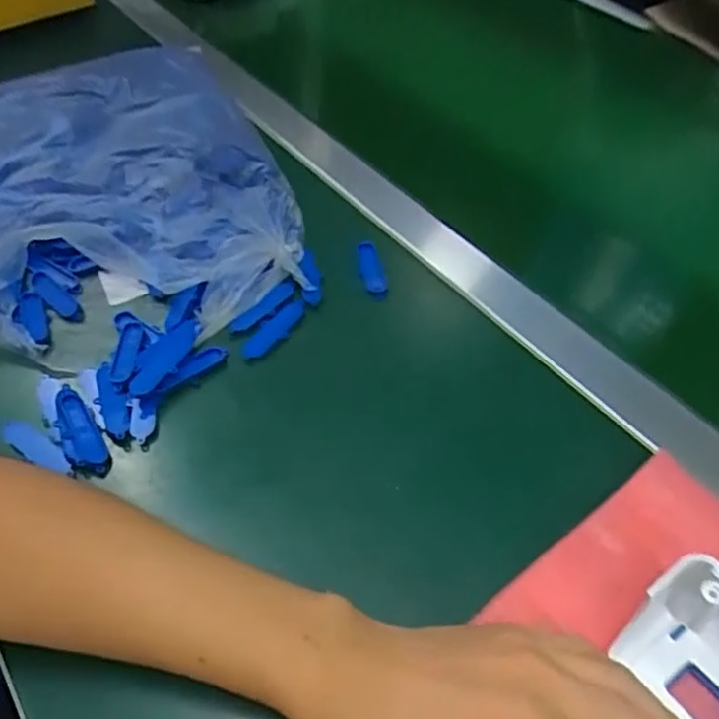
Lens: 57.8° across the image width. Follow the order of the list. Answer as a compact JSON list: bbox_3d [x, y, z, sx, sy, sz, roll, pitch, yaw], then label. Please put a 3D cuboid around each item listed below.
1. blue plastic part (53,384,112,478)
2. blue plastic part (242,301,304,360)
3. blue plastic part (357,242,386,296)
[{"bbox_3d":[-0.168,0.044,0.390,0.020,0.006,0.061,-24,70,-25],"label":"blue plastic part"},{"bbox_3d":[-0.058,-0.020,0.441,0.015,0.007,0.056,29,57,24],"label":"blue plastic part"},{"bbox_3d":[0.009,-0.068,0.481,0.016,0.013,0.049,-7,50,-4],"label":"blue plastic part"}]

